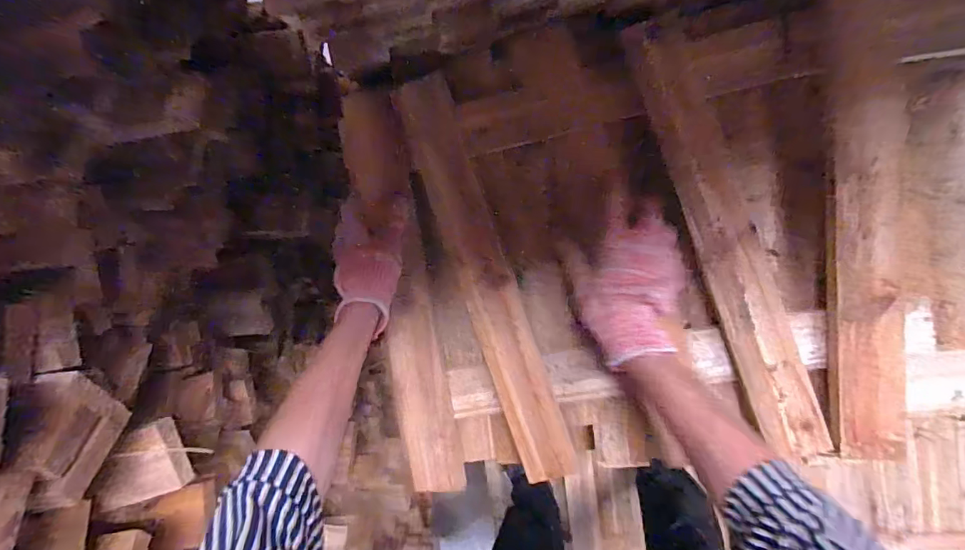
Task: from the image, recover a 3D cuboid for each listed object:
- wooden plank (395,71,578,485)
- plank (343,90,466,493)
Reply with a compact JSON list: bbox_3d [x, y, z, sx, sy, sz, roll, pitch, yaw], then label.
[{"bbox_3d":[0.003,0.010,0.545,0.062,0.022,0.469,-19,89,7],"label":"wooden plank"},{"bbox_3d":[-0.093,0.027,0.562,0.068,0.019,0.468,-9,95,7],"label":"plank"}]

